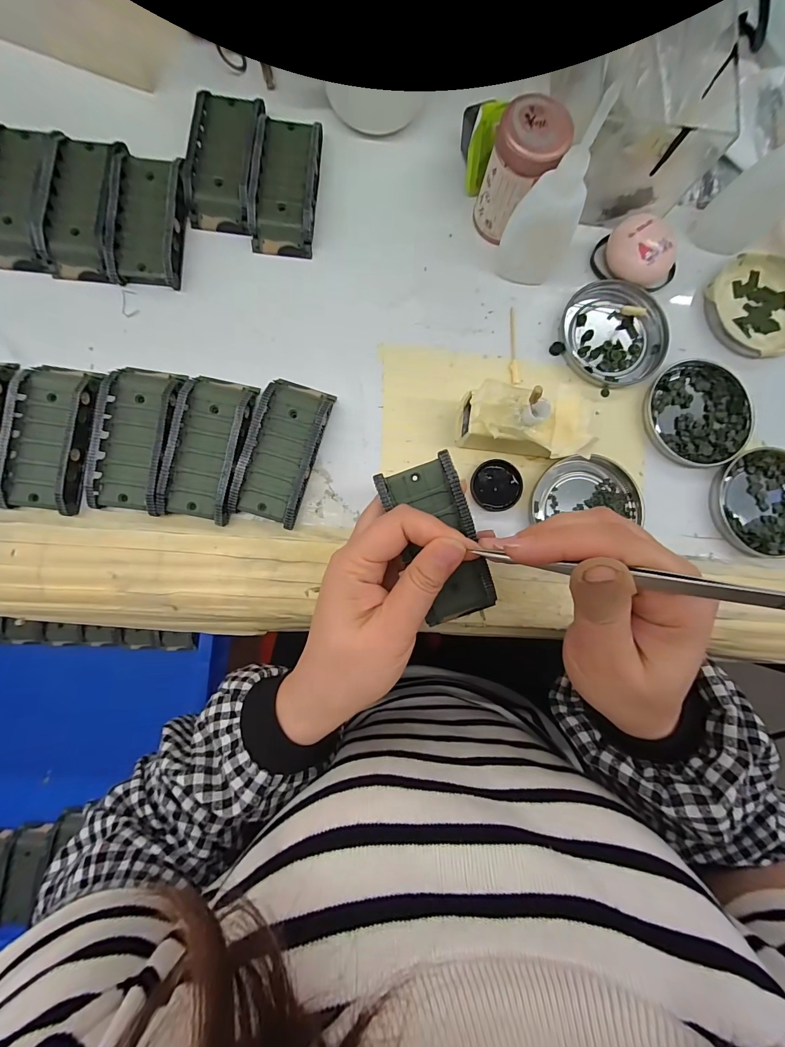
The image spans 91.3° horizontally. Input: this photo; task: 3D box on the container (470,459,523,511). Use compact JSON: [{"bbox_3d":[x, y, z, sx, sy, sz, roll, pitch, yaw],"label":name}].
[{"bbox_3d":[0.073,-0.027,0.271,0.034,0.007,0.035,0,86,-4],"label":"container"}]

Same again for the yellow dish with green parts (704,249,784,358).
[{"bbox_3d":[0.282,-0.167,0.294,0.078,0.009,0.077,0,84,-4],"label":"yellow dish with green parts"}]

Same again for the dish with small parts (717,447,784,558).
[{"bbox_3d":[0.278,-0.015,0.283,0.075,0.009,0.078,0,86,-4],"label":"dish with small parts"}]

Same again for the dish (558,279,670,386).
[{"bbox_3d":[0.165,-0.143,0.286,0.078,0.008,0.073,0,86,-4],"label":"dish"}]

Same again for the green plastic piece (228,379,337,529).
[{"bbox_3d":[-0.074,-0.050,0.258,0.045,0.018,0.095,18,85,-3],"label":"green plastic piece"}]

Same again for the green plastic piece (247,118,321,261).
[{"bbox_3d":[-0.076,-0.245,0.275,0.044,0.017,0.096,5,85,-4],"label":"green plastic piece"}]

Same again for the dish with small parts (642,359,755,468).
[{"bbox_3d":[0.226,-0.081,0.284,0.077,0.009,0.078,0,86,-4],"label":"dish with small parts"}]

